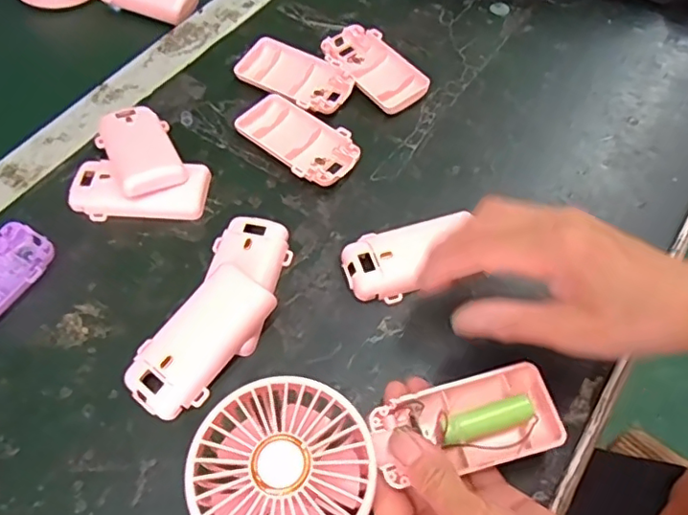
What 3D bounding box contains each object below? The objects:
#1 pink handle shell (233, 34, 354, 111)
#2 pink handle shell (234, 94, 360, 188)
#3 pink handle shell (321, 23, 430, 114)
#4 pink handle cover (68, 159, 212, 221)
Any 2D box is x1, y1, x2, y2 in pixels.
[{"bbox_3d":[-0.040,-0.146,0.468,0.097,0.012,0.049,31,64,16],"label":"pink handle shell"},{"bbox_3d":[-0.034,-0.086,0.431,0.095,0.015,0.049,35,65,18],"label":"pink handle shell"},{"bbox_3d":[0.024,-0.155,0.472,0.046,0.016,0.095,-32,65,-18],"label":"pink handle shell"},{"bbox_3d":[-0.145,-0.049,0.410,0.094,0.018,0.043,2,60,1],"label":"pink handle cover"}]

